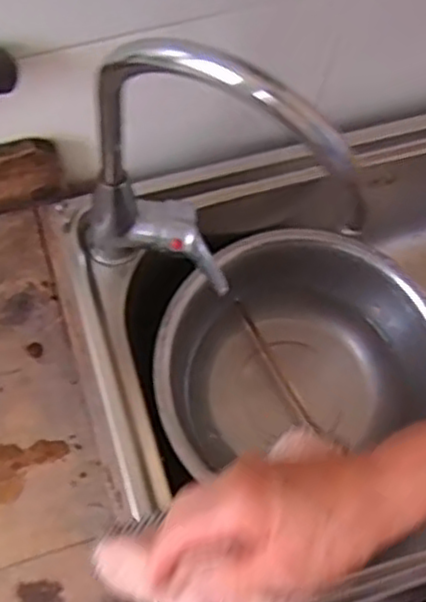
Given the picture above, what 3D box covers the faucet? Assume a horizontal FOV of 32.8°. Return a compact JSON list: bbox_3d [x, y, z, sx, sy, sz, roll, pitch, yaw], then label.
[{"bbox_3d":[-0.013,-0.068,0.460,0.189,0.287,0.050,29,73,7],"label":"faucet"}]

